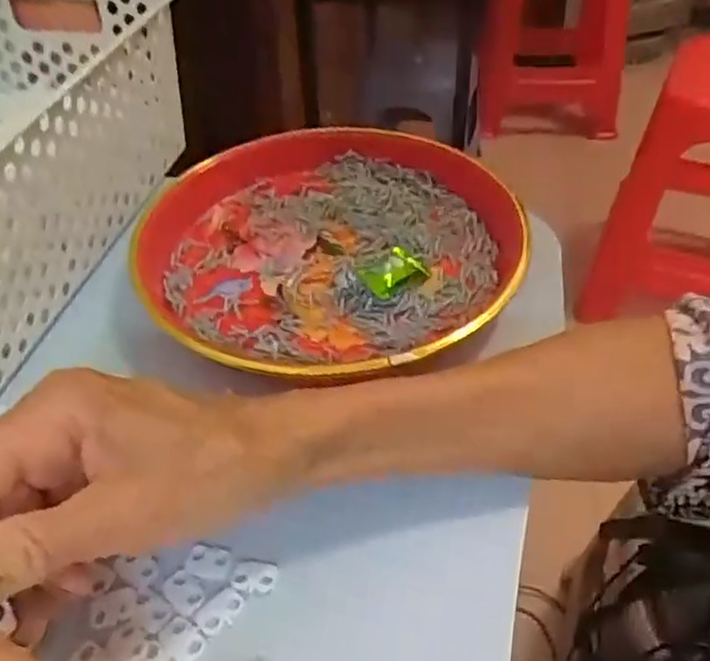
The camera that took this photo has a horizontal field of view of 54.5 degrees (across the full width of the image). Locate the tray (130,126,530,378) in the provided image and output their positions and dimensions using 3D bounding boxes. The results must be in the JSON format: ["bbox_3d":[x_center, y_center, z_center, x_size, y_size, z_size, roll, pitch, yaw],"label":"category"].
[{"bbox_3d":[-0.015,-0.055,0.402,0.213,0.037,0.213,-2,44,2],"label":"tray"}]

